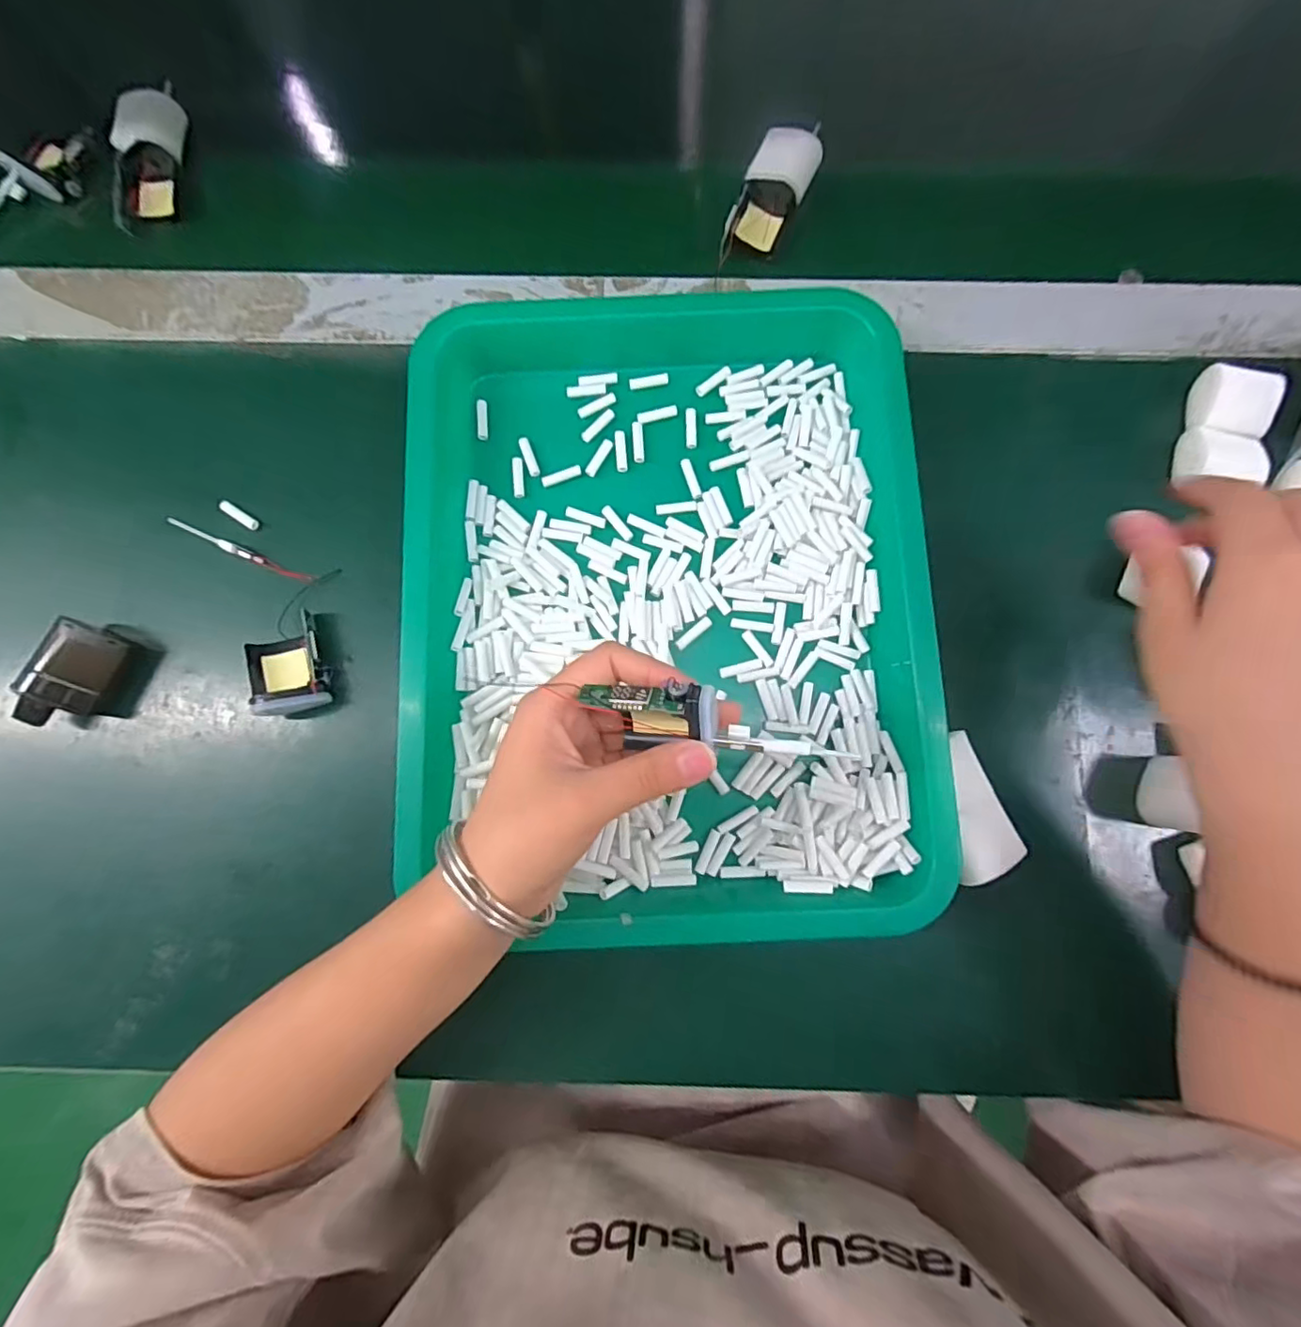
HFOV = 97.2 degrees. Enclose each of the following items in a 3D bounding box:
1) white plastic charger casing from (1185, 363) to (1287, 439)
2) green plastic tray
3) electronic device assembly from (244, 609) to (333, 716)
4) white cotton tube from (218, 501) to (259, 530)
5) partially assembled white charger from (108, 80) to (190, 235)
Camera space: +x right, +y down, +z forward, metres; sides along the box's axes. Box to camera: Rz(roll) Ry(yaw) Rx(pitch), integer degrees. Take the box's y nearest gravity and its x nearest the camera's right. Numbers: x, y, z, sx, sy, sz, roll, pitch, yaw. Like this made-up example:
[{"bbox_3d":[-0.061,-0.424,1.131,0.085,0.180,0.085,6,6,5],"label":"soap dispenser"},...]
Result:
[{"bbox_3d":[0.328,-0.146,0.321,0.033,0.023,0.037,16,81,3],"label":"white plastic charger casing"},{"bbox_3d":[0.008,-0.041,0.298,0.254,0.033,0.343,-2,79,0],"label":"green plastic tray"},{"bbox_3d":[-0.190,0.002,0.302,0.035,0.023,0.051,-18,81,-2],"label":"electronic device assembly"},{"bbox_3d":[-0.233,-0.084,0.324,0.023,0.005,0.007,36,82,-5],"label":"white cotton tube"},{"bbox_3d":[-0.321,-0.325,0.368,0.040,0.024,0.097,15,95,4],"label":"partially assembled white charger"}]

